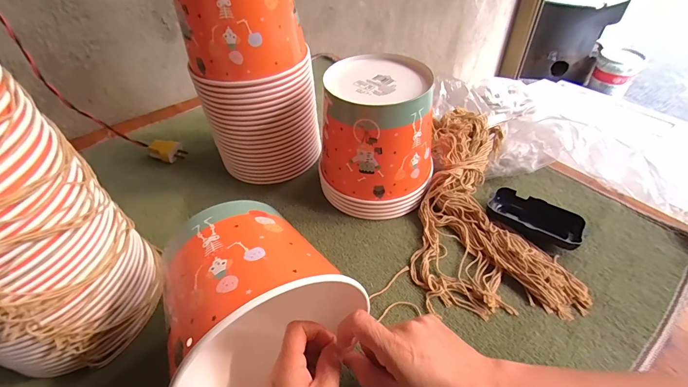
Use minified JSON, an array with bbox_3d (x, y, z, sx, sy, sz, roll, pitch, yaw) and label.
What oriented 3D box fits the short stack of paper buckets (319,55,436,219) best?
[{"bbox_3d":[0.048,-0.074,0.446,0.139,0.155,0.138,16,49,18],"label":"short stack of paper buckets"}]

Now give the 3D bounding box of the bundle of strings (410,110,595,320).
[{"bbox_3d":[0.164,0.000,0.452,0.173,0.052,0.321,-6,46,-2],"label":"bundle of strings"}]

